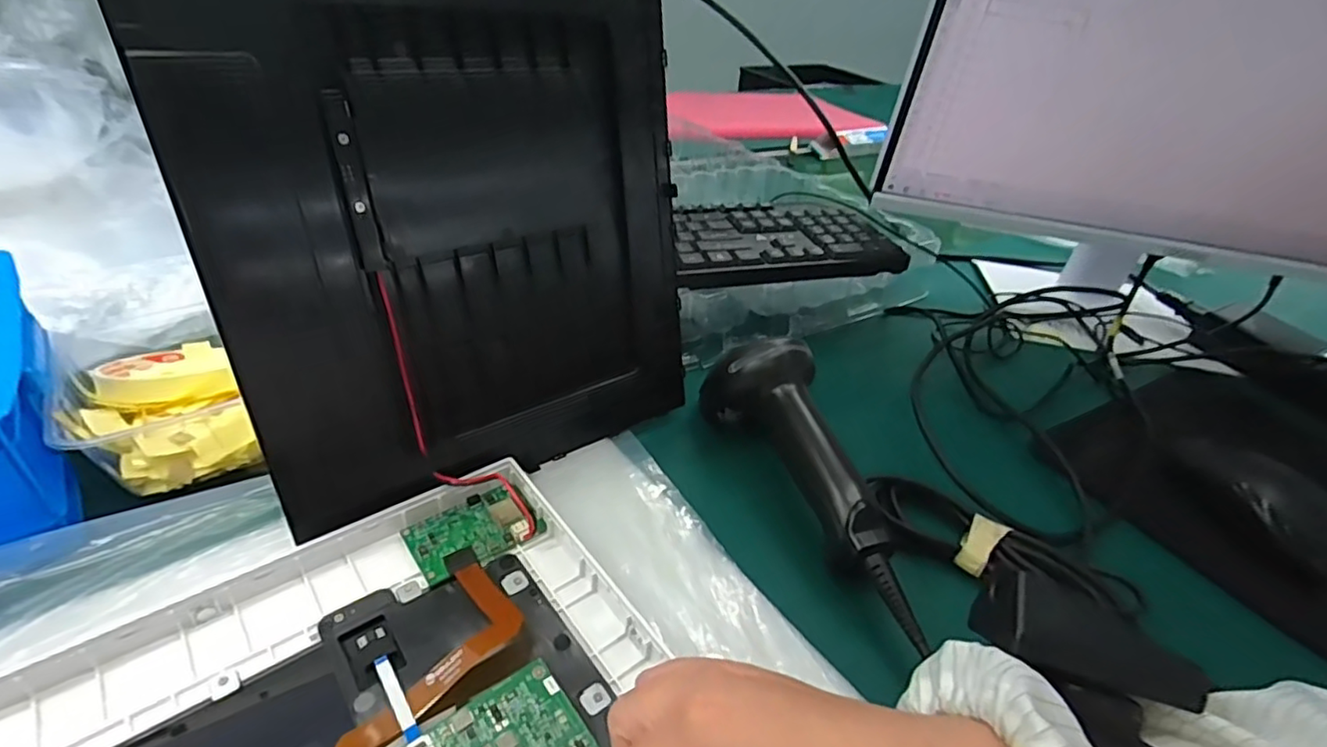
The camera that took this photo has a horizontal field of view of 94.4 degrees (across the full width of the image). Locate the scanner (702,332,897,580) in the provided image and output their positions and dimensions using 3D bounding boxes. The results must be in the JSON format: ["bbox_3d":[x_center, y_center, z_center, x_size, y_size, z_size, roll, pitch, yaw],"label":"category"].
[{"bbox_3d":[0.085,0.037,0.379,0.063,0.068,0.164,-12,40,-24],"label":"scanner"}]

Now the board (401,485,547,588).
[{"bbox_3d":[-0.099,0.081,0.323,0.063,0.005,0.040,-20,44,-32],"label":"board"}]

